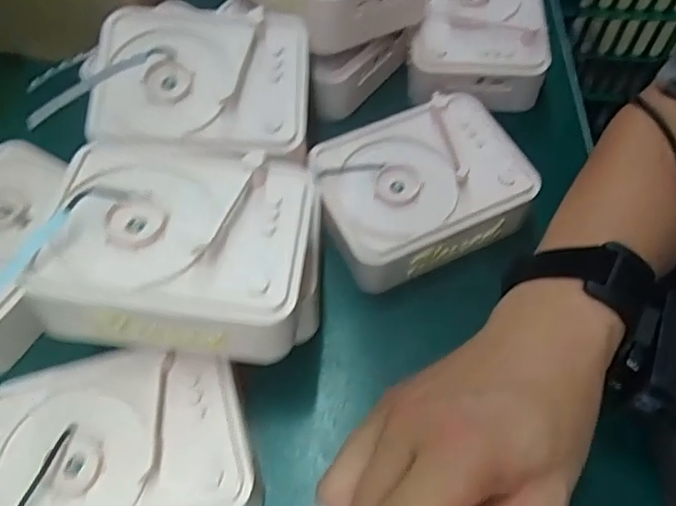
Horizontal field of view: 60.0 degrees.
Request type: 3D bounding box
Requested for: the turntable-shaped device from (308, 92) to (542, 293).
[{"bbox_3d":[0.052,-0.042,0.375,0.135,0.038,0.102,-23,62,-10],"label":"turntable-shaped device"}]

